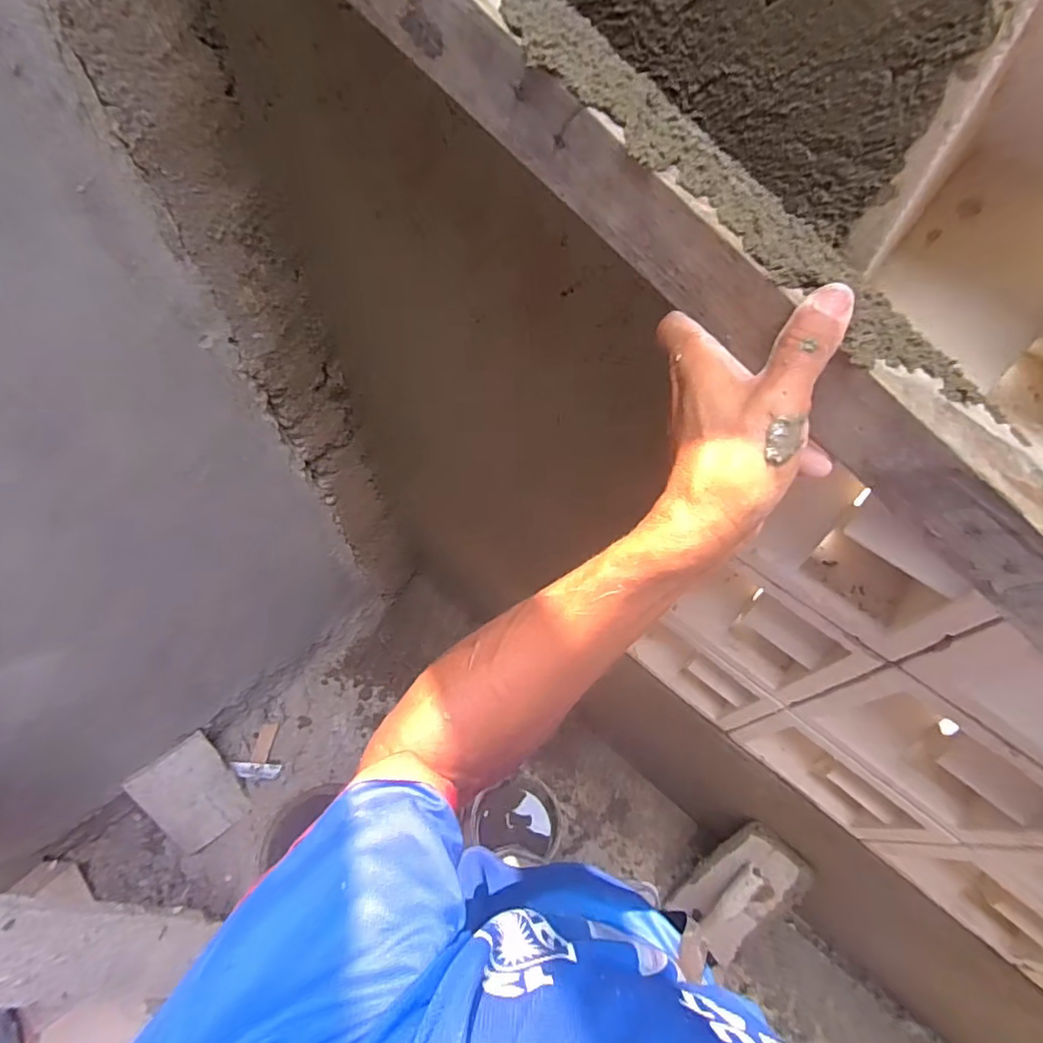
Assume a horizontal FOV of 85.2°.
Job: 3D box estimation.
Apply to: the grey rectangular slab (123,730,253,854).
[{"bbox_3d":[-0.732,0.613,1.271,0.167,0.035,0.243,-37,108,-30],"label":"grey rectangular slab"}]

